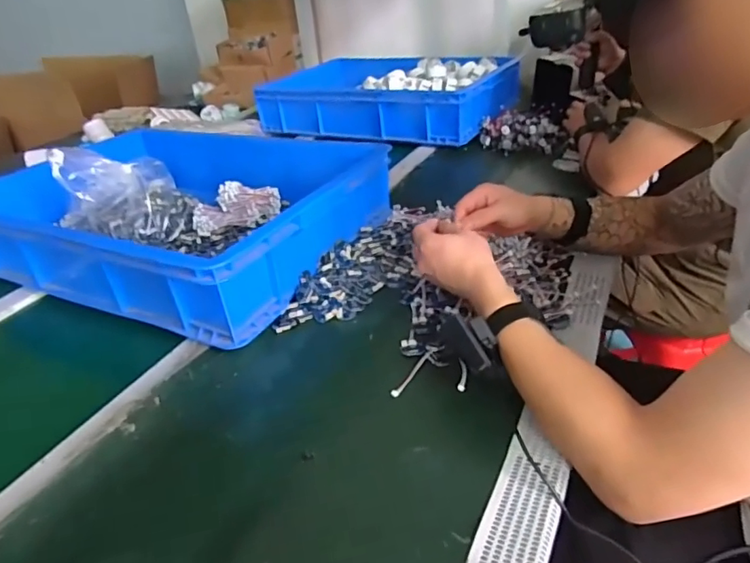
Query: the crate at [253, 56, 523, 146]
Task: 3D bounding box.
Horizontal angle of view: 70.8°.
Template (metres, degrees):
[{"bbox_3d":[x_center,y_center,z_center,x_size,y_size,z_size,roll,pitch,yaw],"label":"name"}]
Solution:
[{"bbox_3d":[0.029,-0.486,1.383,0.619,0.118,0.399,10,34,23],"label":"crate"}]

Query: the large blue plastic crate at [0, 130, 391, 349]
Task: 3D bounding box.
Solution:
[{"bbox_3d":[-0.293,-0.132,0.841,0.529,0.136,0.434,15,38,24],"label":"large blue plastic crate"}]

